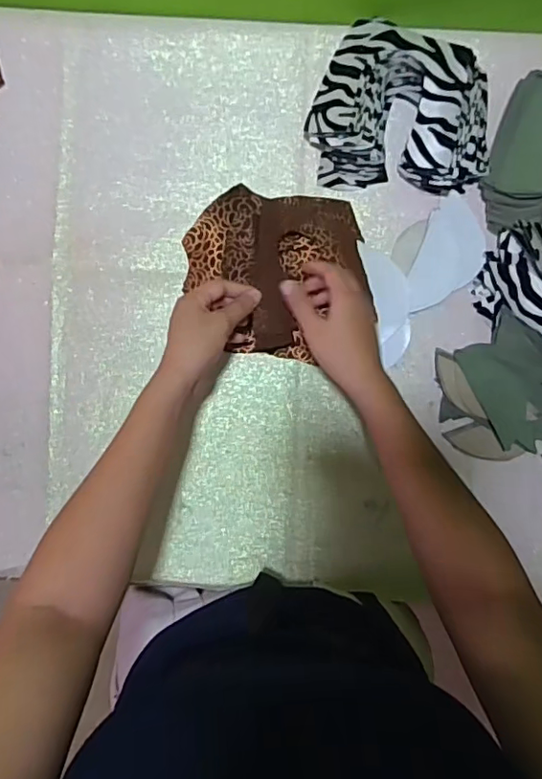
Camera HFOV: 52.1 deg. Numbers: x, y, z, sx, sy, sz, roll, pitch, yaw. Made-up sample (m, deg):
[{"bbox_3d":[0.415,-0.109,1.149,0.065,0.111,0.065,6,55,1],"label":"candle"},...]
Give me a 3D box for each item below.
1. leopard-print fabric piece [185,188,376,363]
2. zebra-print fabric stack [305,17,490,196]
[{"bbox_3d":[0.008,-0.119,0.544,0.183,0.079,0.166,4,89,-2],"label":"leopard-print fabric piece"},{"bbox_3d":[0.134,-0.285,0.563,0.178,0.061,0.152,6,87,-1],"label":"zebra-print fabric stack"}]

